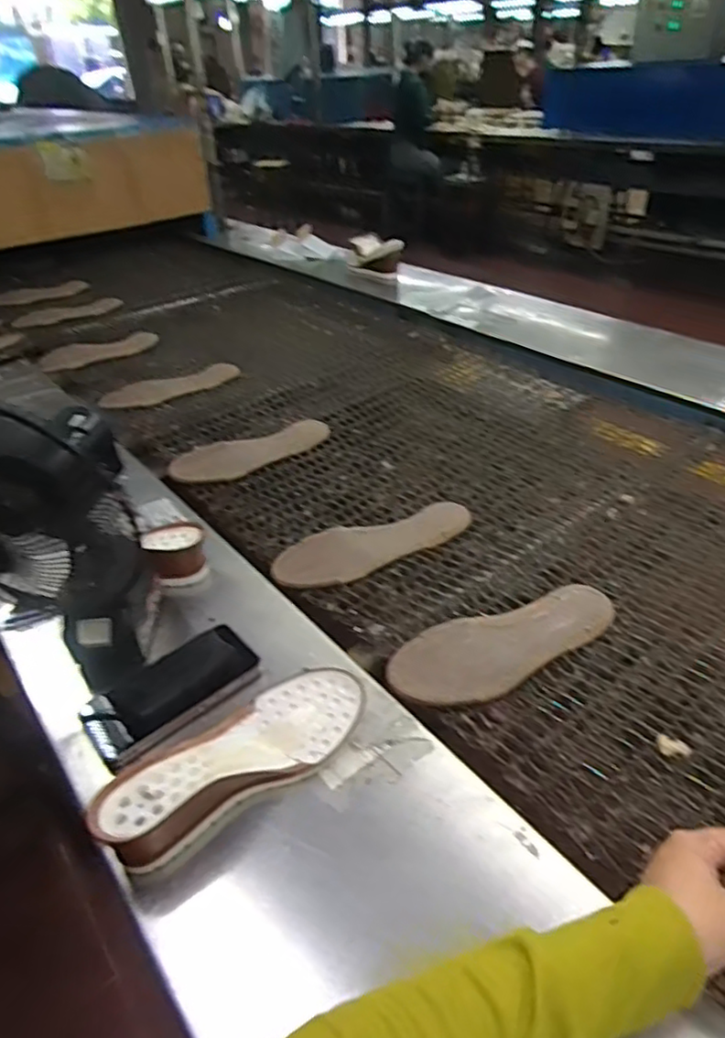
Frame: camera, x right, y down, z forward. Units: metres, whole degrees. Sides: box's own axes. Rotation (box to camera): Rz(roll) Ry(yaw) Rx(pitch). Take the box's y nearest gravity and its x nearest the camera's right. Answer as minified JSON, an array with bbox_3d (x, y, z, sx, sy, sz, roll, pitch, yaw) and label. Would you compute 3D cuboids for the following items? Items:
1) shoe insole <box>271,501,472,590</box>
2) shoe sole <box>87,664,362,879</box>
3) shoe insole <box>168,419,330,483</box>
[{"bbox_3d":[0.018,0.032,0.808,0.264,0.015,0.101,-15,39,-14],"label":"shoe insole"},{"bbox_3d":[-0.098,0.193,0.519,0.089,0.058,0.224,29,47,35],"label":"shoe sole"},{"bbox_3d":[-0.178,-0.114,1.032,0.264,0.018,0.112,-19,40,-18],"label":"shoe insole"}]

